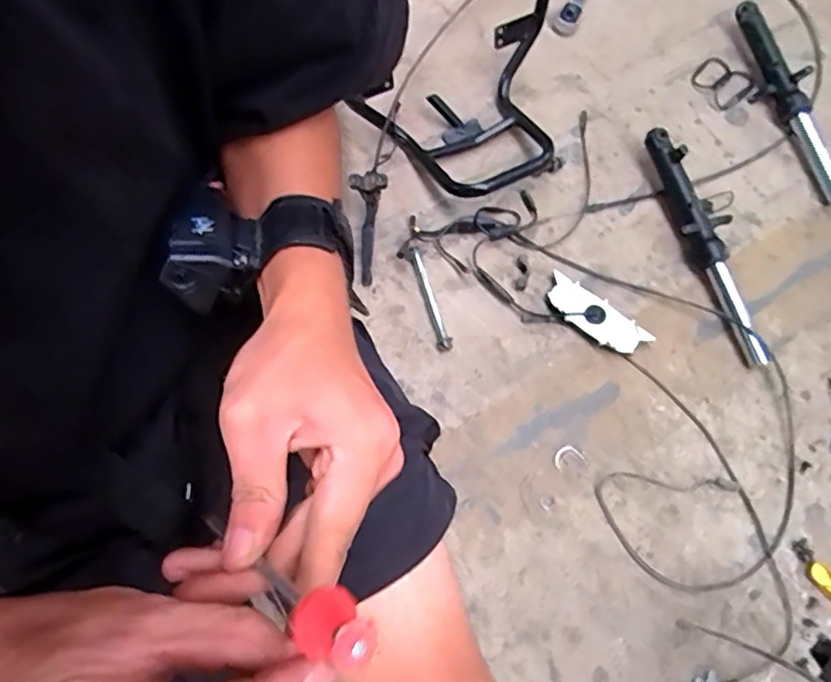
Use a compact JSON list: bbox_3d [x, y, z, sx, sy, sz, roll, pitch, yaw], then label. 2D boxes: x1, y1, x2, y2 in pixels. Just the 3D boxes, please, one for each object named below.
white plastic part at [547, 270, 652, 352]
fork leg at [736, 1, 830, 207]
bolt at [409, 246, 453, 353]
[{"bbox_3d":[0.232,-0.032,0.796,0.140,0.022,0.051,39,74,12],"label":"white plastic part"},{"bbox_3d":[0.549,-0.357,0.895,0.064,0.064,0.338,-13,69,-6],"label":"fork leg"},{"bbox_3d":[0.019,-0.055,0.794,0.020,0.017,0.144,-15,71,-6],"label":"bolt"}]

